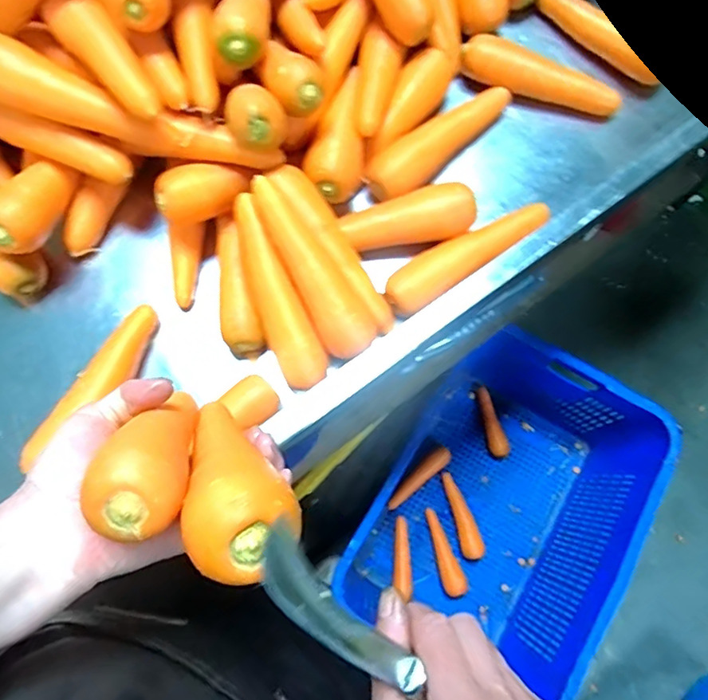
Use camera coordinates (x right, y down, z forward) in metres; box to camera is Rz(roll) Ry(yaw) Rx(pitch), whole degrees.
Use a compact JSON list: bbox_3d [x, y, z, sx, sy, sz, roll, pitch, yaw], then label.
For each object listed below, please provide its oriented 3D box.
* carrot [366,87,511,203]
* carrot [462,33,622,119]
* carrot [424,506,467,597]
[{"bbox_3d":[0.087,-0.210,0.538,0.178,0.036,0.043,-41,80,-11],"label":"carrot"},{"bbox_3d":[0.195,-0.286,0.565,0.173,0.031,0.041,14,75,2],"label":"carrot"},{"bbox_3d":[0.193,0.437,1.172,0.050,0.033,0.184,-18,77,-6],"label":"carrot"}]

